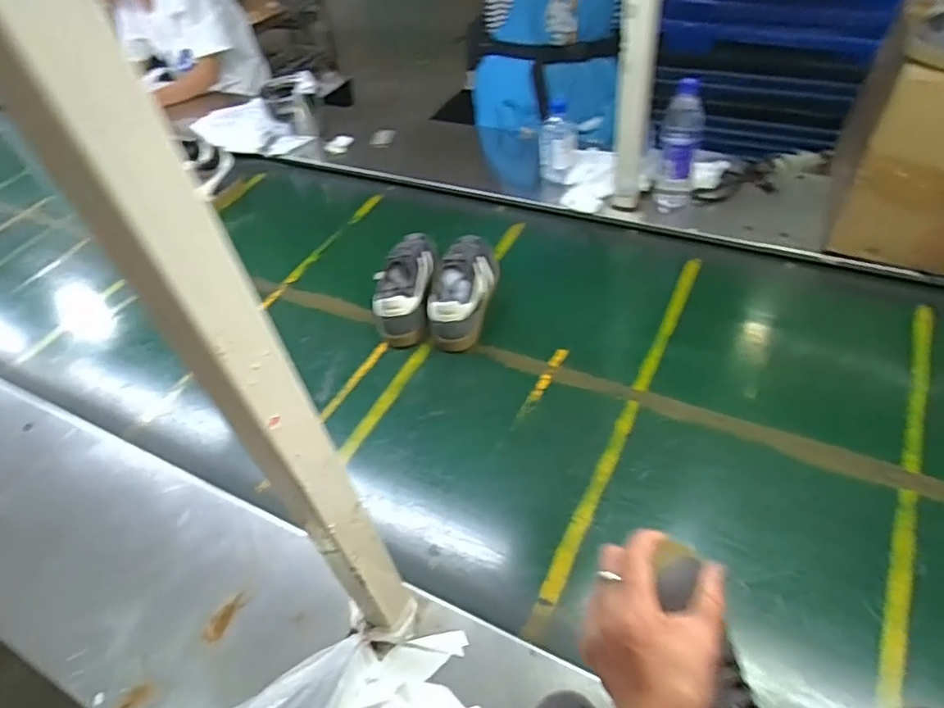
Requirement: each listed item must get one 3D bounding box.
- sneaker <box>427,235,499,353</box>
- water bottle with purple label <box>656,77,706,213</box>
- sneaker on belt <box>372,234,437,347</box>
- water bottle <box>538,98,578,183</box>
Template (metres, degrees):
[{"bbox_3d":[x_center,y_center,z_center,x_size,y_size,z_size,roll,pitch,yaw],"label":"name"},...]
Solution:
[{"bbox_3d":[-0.009,-0.134,1.038,0.087,0.113,0.245,6,48,12],"label":"sneaker"},{"bbox_3d":[0.382,-0.373,1.099,0.067,0.235,0.055,13,50,18],"label":"water bottle with purple label"},{"bbox_3d":[-0.117,-0.136,1.063,0.105,0.103,0.266,-3,47,4],"label":"sneaker on belt"},{"bbox_3d":[0.176,-0.427,1.210,0.073,0.150,0.071,-1,47,6],"label":"water bottle"}]

